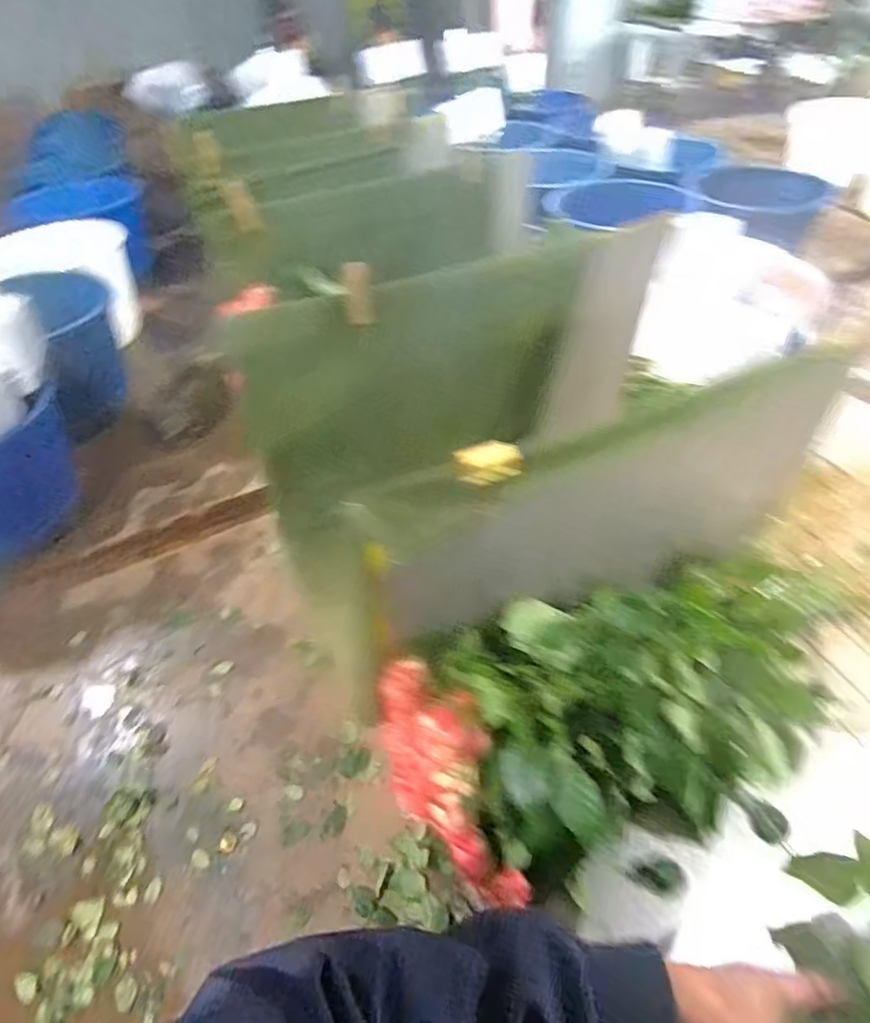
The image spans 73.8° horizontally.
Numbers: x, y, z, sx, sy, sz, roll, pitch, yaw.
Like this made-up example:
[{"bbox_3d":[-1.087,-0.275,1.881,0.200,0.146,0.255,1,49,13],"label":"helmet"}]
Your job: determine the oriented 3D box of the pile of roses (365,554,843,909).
[{"bbox_3d":[0.265,0.202,0.613,0.621,0.193,0.218,-9,44,-23],"label":"pile of roses"}]

